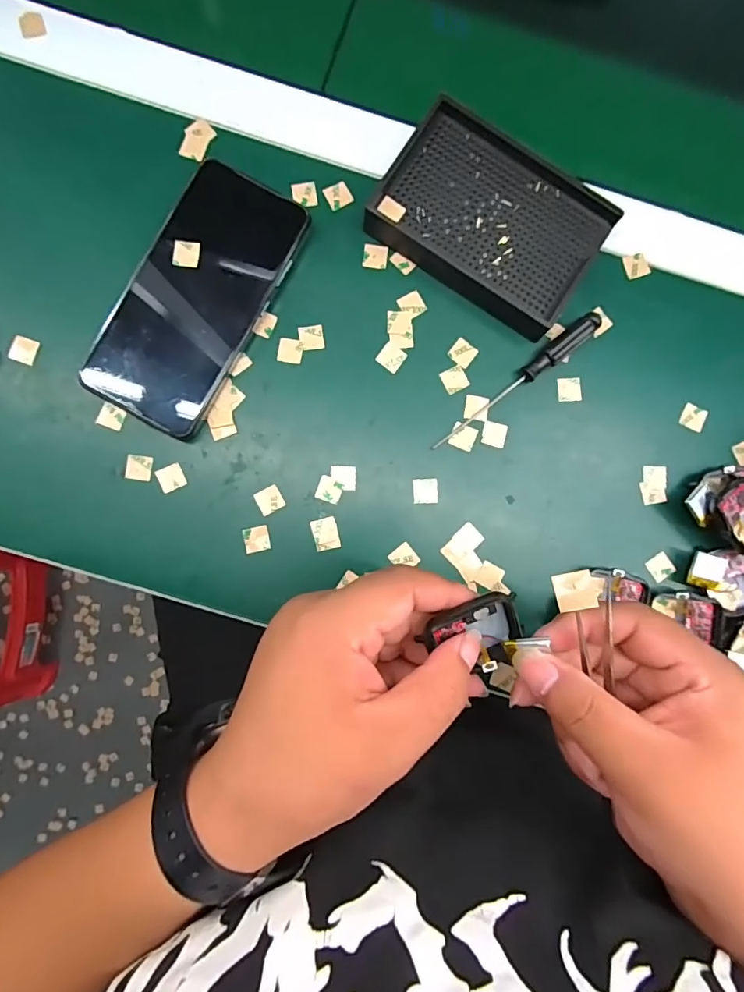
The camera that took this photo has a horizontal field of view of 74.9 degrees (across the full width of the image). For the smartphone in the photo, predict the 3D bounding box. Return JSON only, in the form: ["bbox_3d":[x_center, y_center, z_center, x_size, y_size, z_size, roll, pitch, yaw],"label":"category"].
[{"bbox_3d":[-0.107,-0.122,0.299,0.076,0.007,0.161,29,88,-7],"label":"smartphone"}]

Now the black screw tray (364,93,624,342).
[{"bbox_3d":[0.076,-0.177,0.313,0.135,0.023,0.093,32,84,-1],"label":"black screw tray"}]

